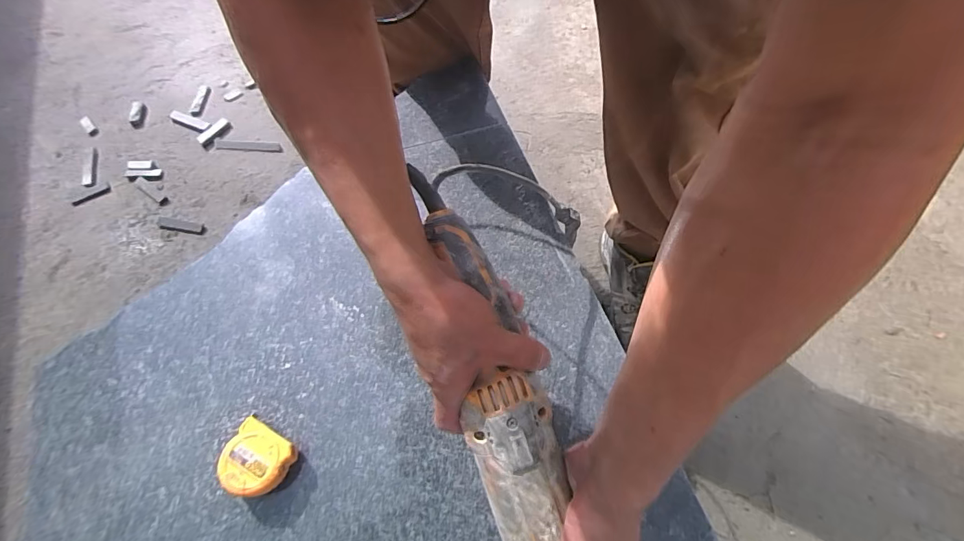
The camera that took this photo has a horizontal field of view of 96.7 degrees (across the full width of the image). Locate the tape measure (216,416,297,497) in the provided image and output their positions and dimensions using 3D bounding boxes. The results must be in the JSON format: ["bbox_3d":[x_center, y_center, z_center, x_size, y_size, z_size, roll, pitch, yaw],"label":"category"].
[{"bbox_3d":[-0.210,0.180,0.404,0.059,0.034,0.056,28,65,10],"label":"tape measure"}]

